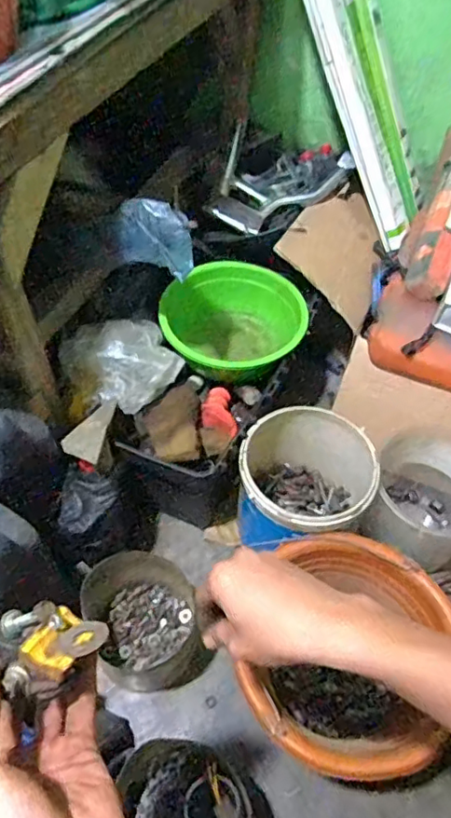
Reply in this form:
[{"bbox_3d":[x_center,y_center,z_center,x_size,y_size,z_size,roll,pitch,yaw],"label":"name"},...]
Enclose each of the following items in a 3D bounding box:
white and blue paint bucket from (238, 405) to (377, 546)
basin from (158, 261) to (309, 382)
[{"bbox_3d":[0.107,0.109,0.803,0.173,0.153,0.184,0,53,-1],"label":"white and blue paint bucket"},{"bbox_3d":[0.011,-0.126,0.908,0.224,0.094,0.197,8,53,5],"label":"basin"}]

